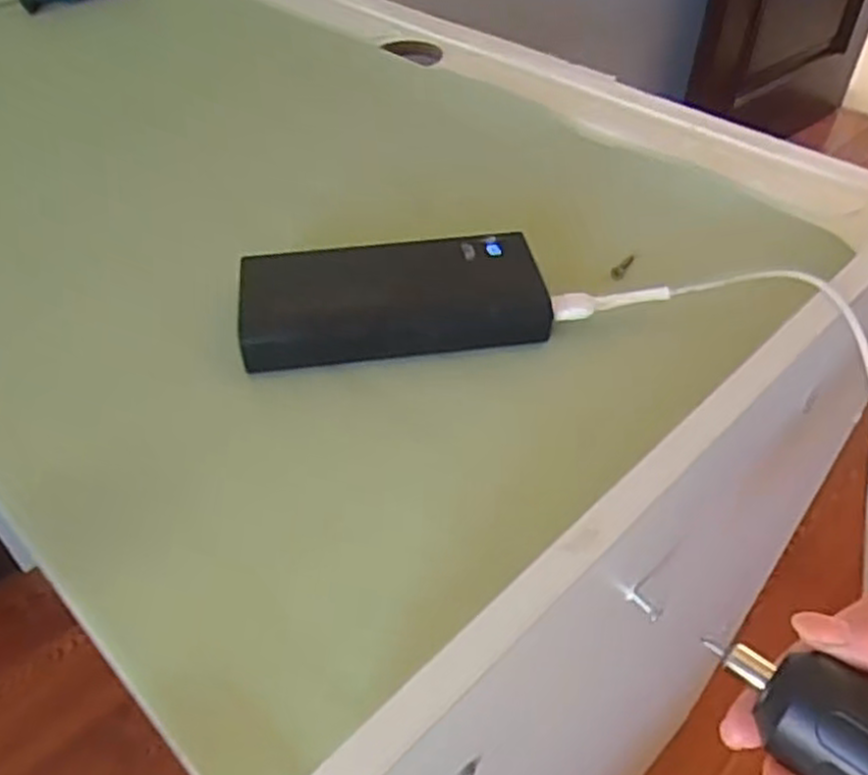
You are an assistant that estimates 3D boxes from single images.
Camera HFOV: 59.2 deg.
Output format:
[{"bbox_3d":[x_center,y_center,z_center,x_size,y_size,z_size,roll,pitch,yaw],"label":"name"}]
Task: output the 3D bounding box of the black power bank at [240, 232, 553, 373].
[{"bbox_3d":[-0.019,-0.043,0.364,0.140,0.024,0.058,-7,44,-8],"label":"black power bank"}]

